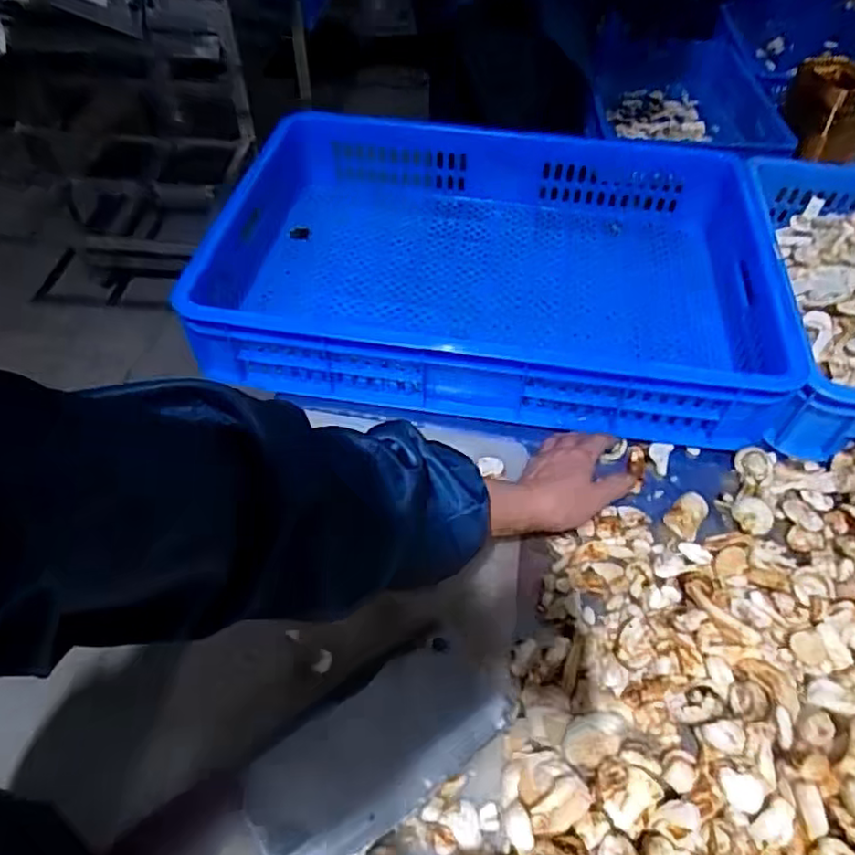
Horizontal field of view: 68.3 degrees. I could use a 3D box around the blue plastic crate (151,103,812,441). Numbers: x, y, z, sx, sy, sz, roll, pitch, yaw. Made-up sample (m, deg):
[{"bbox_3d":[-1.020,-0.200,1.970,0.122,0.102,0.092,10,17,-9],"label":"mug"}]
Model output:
[{"bbox_3d":[0.075,-0.199,0.739,0.584,0.115,0.421,7,51,4],"label":"blue plastic crate"}]

